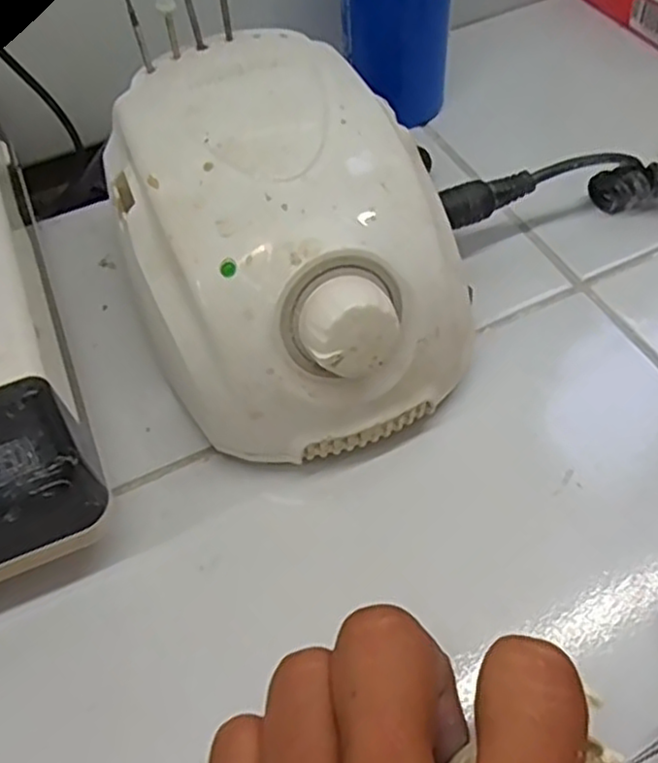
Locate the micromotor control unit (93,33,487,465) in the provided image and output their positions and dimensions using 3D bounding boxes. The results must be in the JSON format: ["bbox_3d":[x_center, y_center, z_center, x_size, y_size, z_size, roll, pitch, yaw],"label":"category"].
[{"bbox_3d":[-0.017,-0.048,0.249,0.102,0.081,0.139,-26,57,-14],"label":"micromotor control unit"}]

